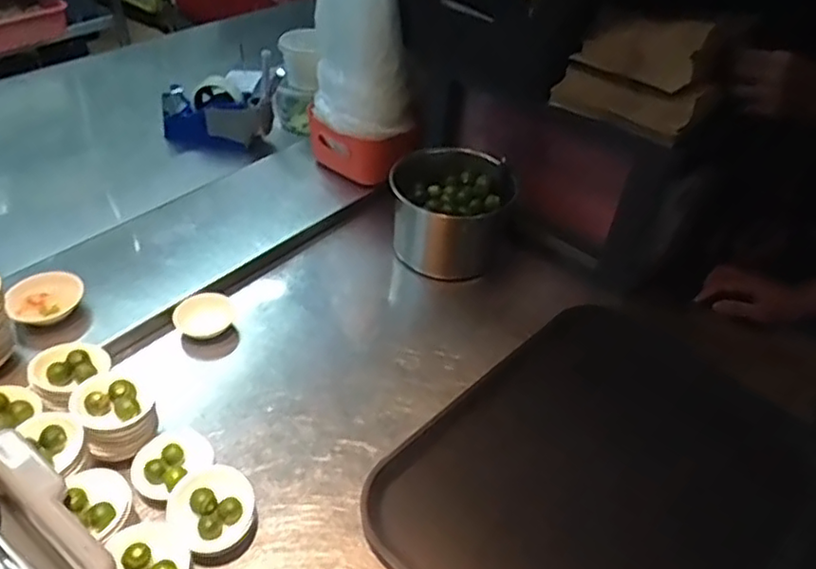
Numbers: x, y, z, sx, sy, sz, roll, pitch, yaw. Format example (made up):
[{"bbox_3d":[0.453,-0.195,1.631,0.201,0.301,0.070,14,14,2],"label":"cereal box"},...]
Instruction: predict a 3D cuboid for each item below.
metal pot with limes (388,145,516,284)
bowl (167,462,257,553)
[{"bbox_3d":[0.058,-0.096,0.927,0.162,0.140,0.130,9,41,4],"label":"metal pot with limes"},{"bbox_3d":[-0.185,0.209,0.620,0.075,0.039,0.084,-12,44,-19],"label":"bowl"}]

